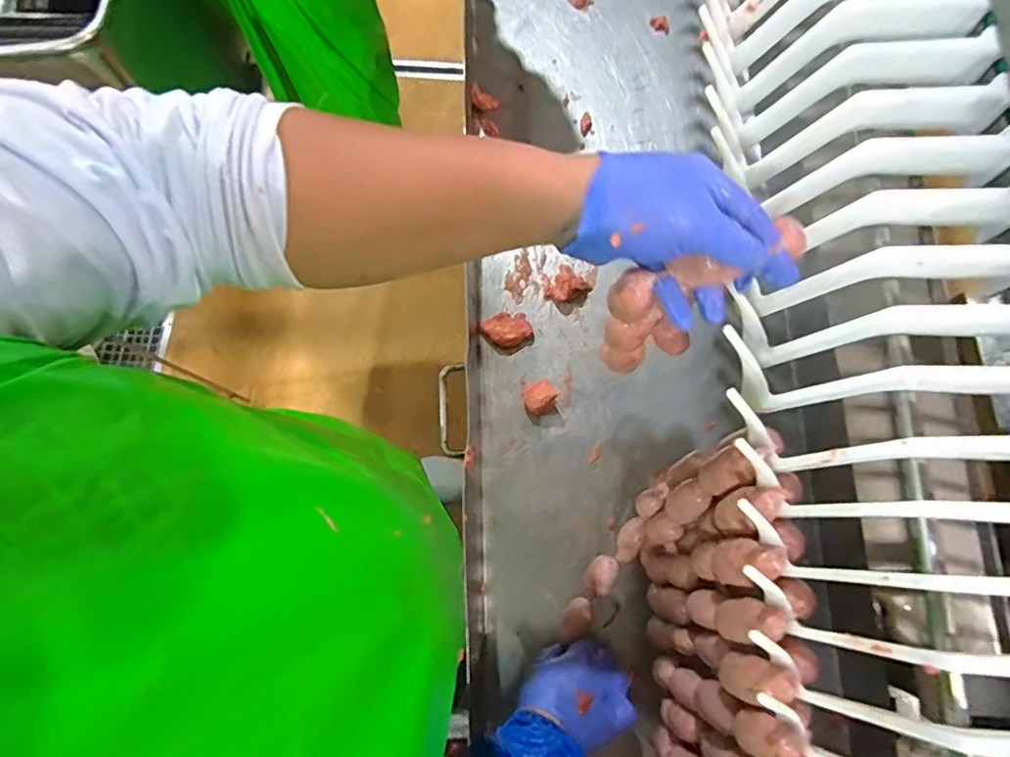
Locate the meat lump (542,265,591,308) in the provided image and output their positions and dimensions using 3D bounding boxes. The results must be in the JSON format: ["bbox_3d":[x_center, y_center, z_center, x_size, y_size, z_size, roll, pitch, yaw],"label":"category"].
[{"bbox_3d":[0.080,-0.122,0.741,0.048,0.033,0.062,-36,73,-11],"label":"meat lump"}]

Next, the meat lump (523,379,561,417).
[{"bbox_3d":[0.045,0.024,0.700,0.041,0.046,0.033,-28,72,-9],"label":"meat lump"}]

